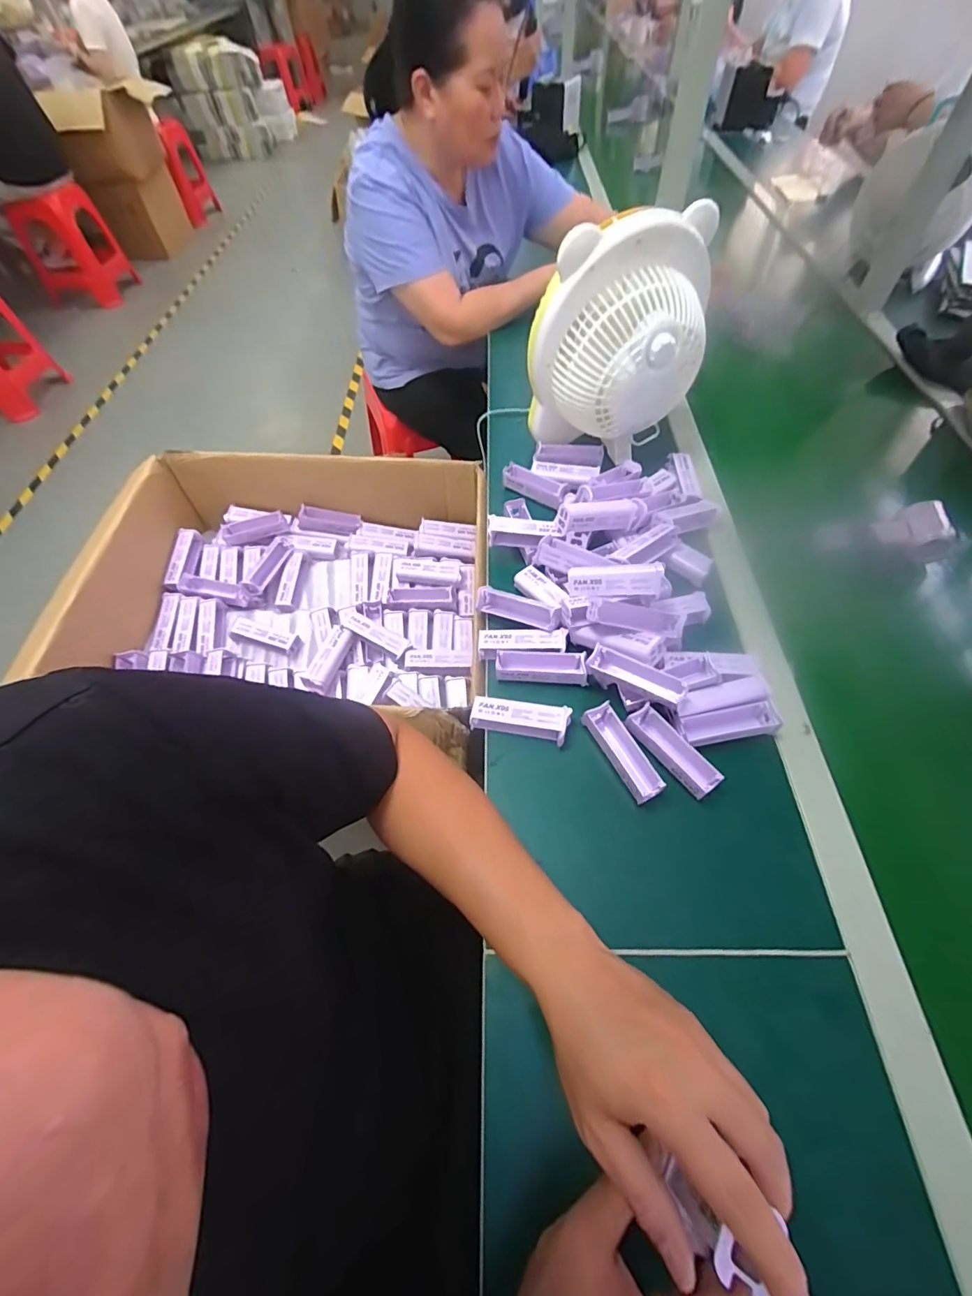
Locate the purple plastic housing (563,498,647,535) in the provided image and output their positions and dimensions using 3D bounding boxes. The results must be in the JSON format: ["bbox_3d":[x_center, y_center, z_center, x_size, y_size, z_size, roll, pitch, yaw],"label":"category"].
[{"bbox_3d":[0.146,-0.161,0.605,0.114,0.029,0.031,-12,57,-21],"label":"purple plastic housing"}]

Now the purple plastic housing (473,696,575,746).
[{"bbox_3d":[0.035,0.074,0.510,0.098,0.025,0.033,10,58,8],"label":"purple plastic housing"}]

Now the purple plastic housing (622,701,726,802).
[{"bbox_3d":[0.182,0.099,0.476,0.031,0.017,0.097,-33,62,-18],"label":"purple plastic housing"}]

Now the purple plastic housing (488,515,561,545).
[{"bbox_3d":[0.046,-0.144,0.610,0.088,0.029,0.025,10,58,8],"label":"purple plastic housing"}]

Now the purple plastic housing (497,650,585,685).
[{"bbox_3d":[0.060,0.021,0.538,0.096,0.026,0.030,3,57,3],"label":"purple plastic housing"}]

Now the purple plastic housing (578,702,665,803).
[{"bbox_3d":[0.134,0.100,0.478,0.030,0.022,0.099,-23,59,-12],"label":"purple plastic housing"}]

